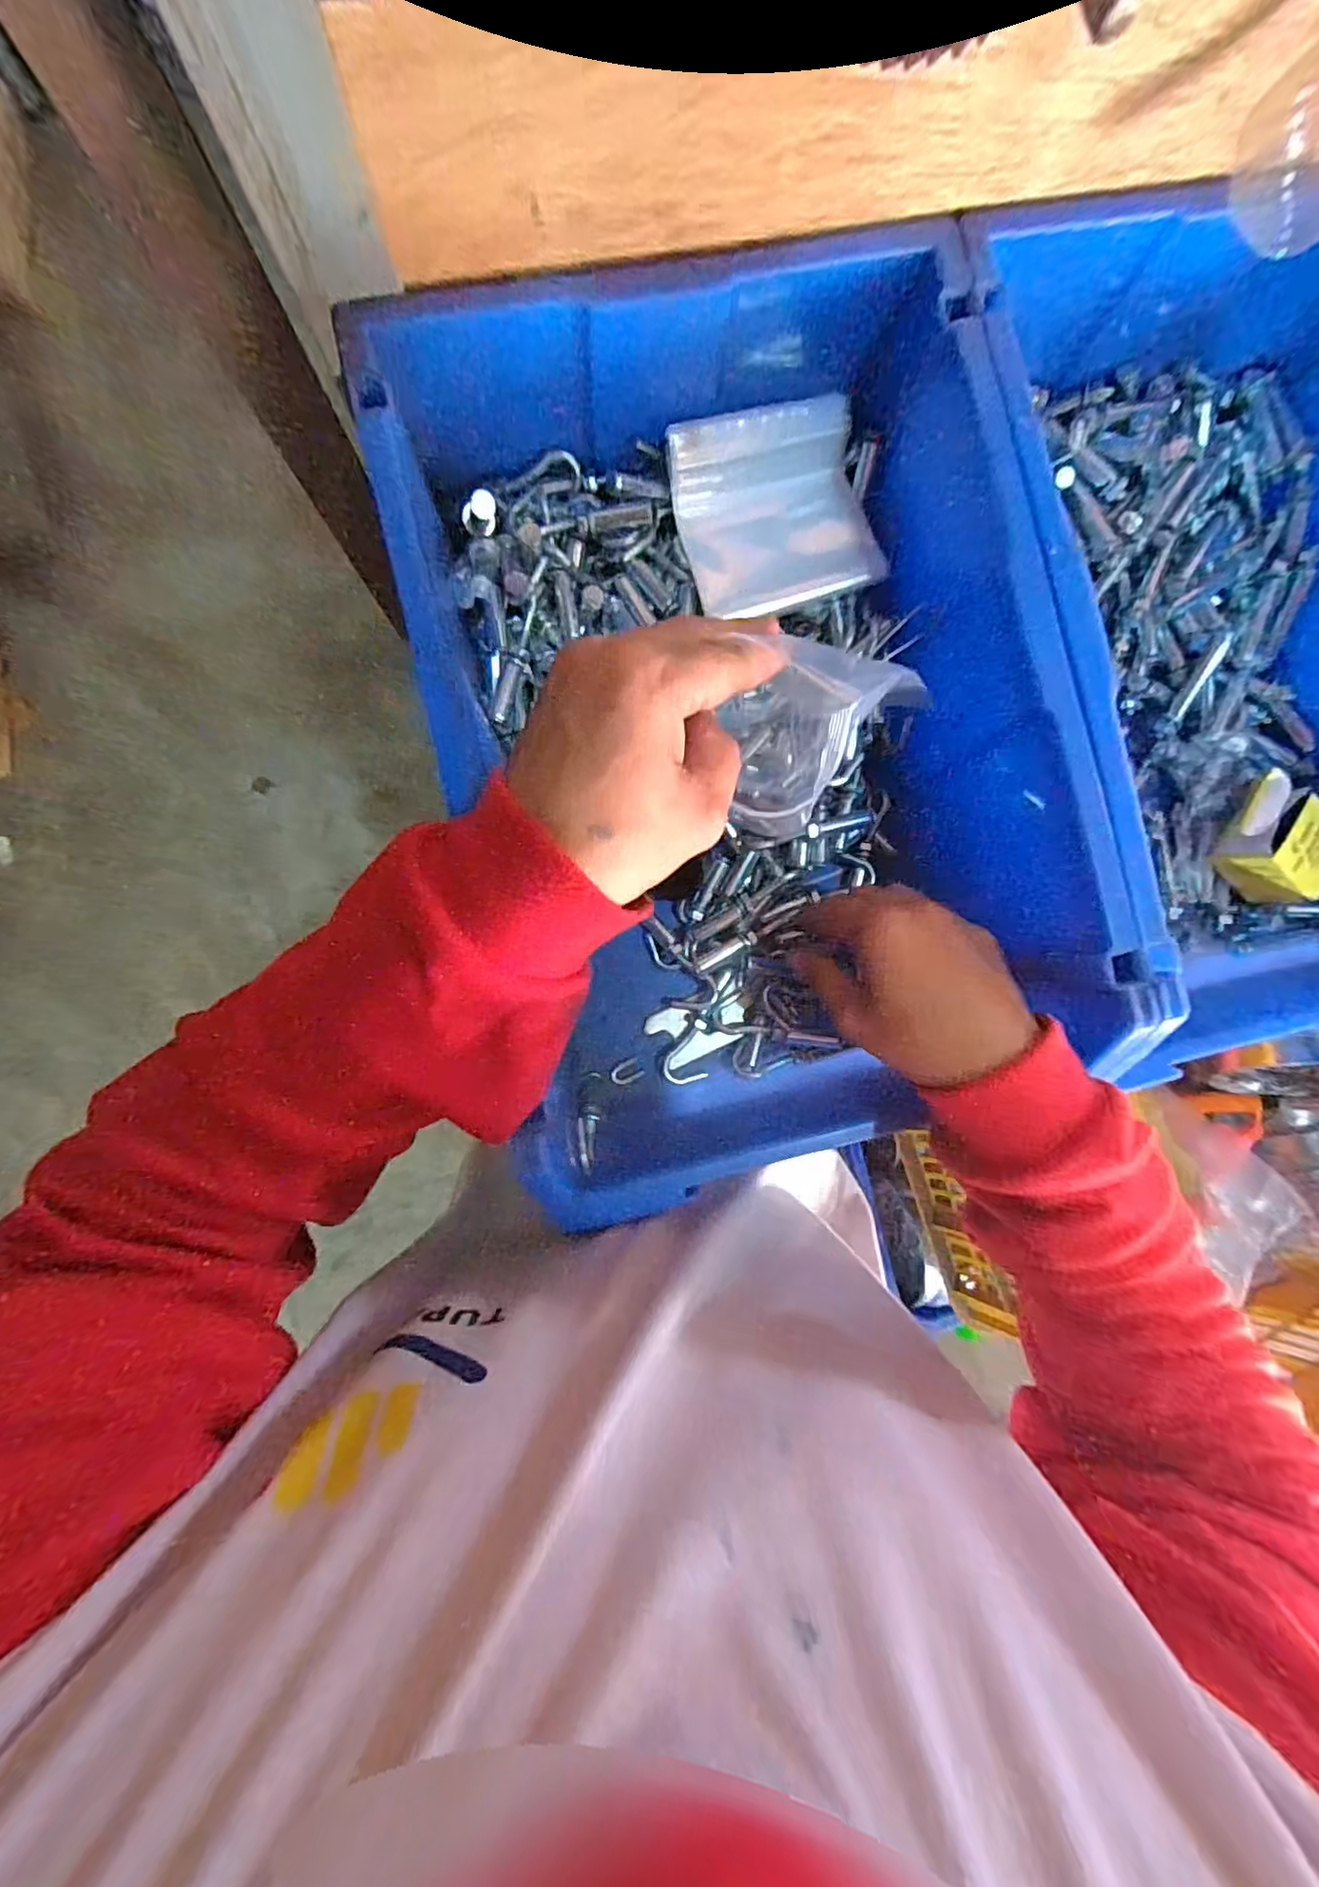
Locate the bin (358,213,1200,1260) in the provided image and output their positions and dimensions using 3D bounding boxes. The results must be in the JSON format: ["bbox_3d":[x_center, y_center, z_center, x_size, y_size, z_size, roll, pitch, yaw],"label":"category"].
[{"bbox_3d":[0.041,-0.106,0.358,0.304,0.160,0.456,-15,88,-4],"label":"bin"}]

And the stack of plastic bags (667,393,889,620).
[{"bbox_3d":[0.069,-0.254,0.363,0.111,0.028,0.095,-17,88,-5],"label":"stack of plastic bags"}]

